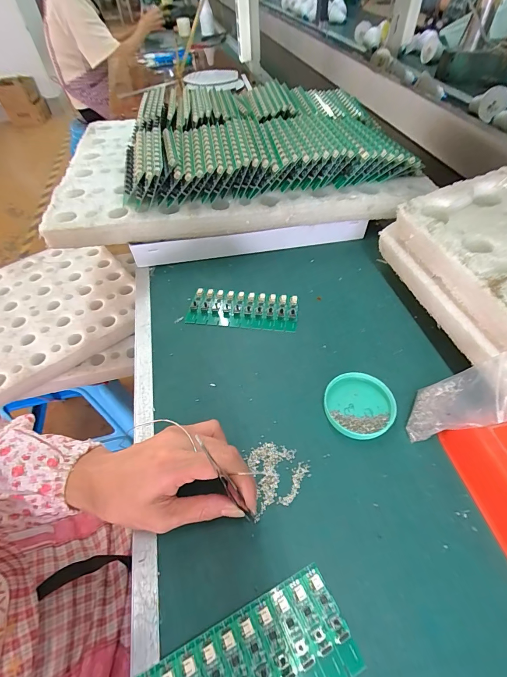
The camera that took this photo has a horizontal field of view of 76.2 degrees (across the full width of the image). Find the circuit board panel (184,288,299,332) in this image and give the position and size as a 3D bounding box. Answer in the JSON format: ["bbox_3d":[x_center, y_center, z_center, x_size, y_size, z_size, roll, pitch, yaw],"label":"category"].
[{"bbox_3d":[-0.014,-0.038,0.415,0.138,0.009,0.054,4,52,8],"label":"circuit board panel"}]

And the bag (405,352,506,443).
[{"bbox_3d":[0.175,0.053,0.278,0.012,0.095,0.063,31,57,-3],"label":"bag"}]

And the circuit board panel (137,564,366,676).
[{"bbox_3d":[-0.002,0.217,0.210,0.136,0.005,0.063,-22,54,-15],"label":"circuit board panel"}]

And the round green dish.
[{"bbox_3d":[0.105,0.065,0.321,0.067,0.014,0.065,-3,52,3],"label":"round green dish"}]

